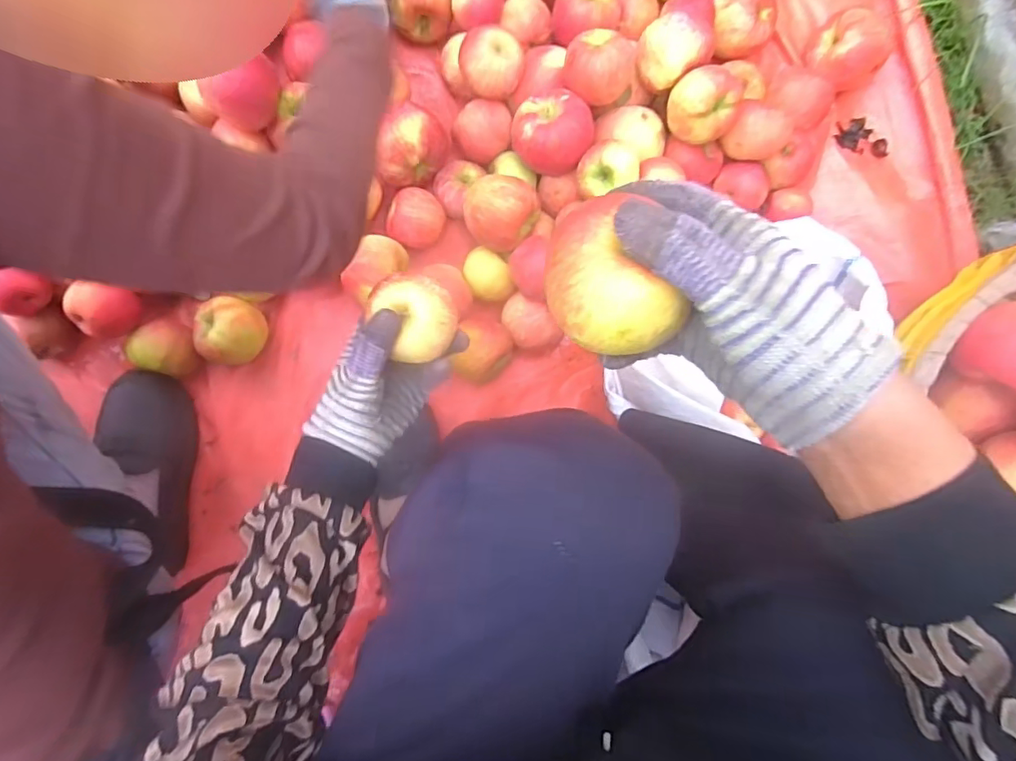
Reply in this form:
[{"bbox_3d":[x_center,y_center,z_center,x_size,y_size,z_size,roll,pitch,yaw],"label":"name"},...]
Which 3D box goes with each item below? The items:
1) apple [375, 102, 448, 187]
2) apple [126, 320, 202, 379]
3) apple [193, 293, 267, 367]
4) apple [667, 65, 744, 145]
[{"bbox_3d":[-0.105,-0.261,0.601,0.070,0.068,0.074,-3,90,-7],"label":"apple"},{"bbox_3d":[-0.374,-0.036,0.601,0.065,0.062,0.061,17,87,-6],"label":"apple"},{"bbox_3d":[-0.307,-0.052,0.602,0.076,0.066,0.070,8,88,-7],"label":"apple"},{"bbox_3d":[0.209,-0.295,0.595,0.073,0.078,0.064,42,85,-5],"label":"apple"}]

